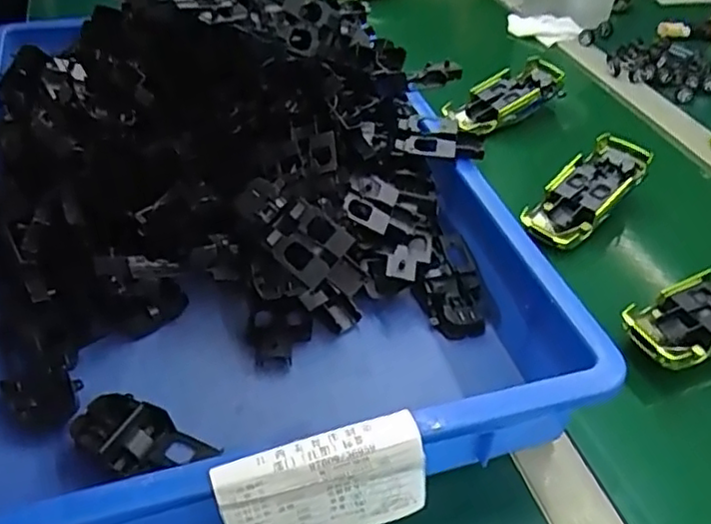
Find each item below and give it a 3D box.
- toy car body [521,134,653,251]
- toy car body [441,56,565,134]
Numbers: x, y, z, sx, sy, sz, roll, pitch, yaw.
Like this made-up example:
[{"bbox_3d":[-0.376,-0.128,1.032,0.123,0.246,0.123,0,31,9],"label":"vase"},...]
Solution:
[{"bbox_3d":[0.204,-0.062,0.585,0.136,0.024,0.056,-41,57,-20],"label":"toy car body"},{"bbox_3d":[0.161,-0.174,0.711,0.123,0.033,0.054,-28,48,-8],"label":"toy car body"}]

